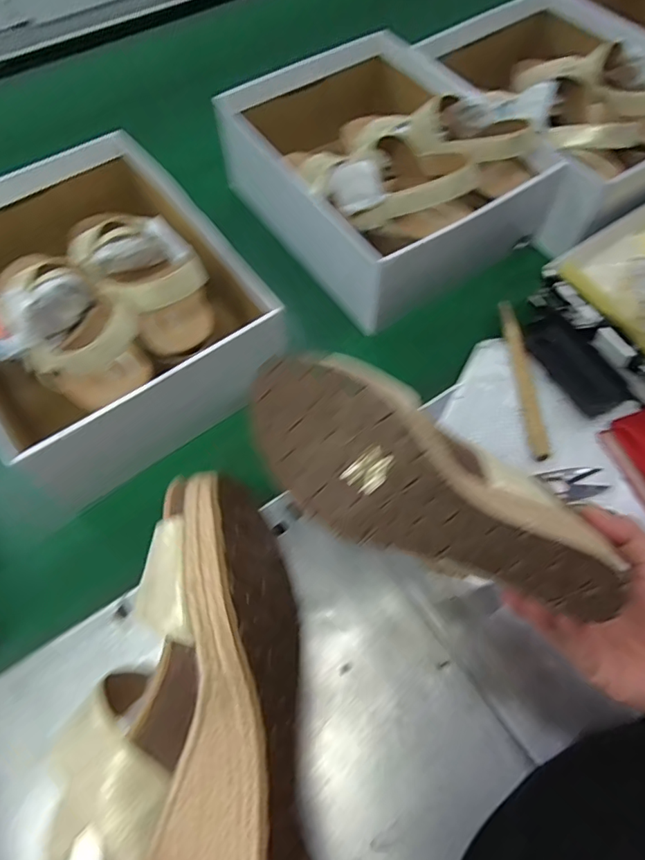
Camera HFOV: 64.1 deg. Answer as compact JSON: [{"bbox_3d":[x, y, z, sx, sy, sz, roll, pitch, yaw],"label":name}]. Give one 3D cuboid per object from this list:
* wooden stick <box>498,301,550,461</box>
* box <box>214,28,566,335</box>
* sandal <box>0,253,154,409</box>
[{"bbox_3d":[0.194,-0.056,0.499,0.015,0.011,0.177,0,63,-2],"label":"wooden stick"},{"bbox_3d":[0.063,-0.291,0.570,0.248,0.123,0.294,-31,68,-17],"label":"box"},{"bbox_3d":[-0.215,-0.083,0.438,0.140,0.078,0.080,42,69,18],"label":"sandal"}]

